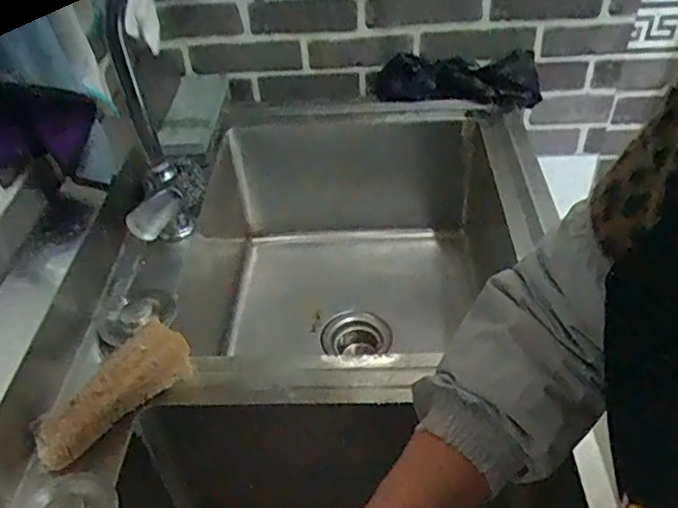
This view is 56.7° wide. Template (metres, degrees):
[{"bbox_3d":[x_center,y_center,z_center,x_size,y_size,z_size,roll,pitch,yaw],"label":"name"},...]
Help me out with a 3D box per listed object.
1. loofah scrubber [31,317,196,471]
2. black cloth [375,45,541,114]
[{"bbox_3d":[-0.218,0.134,0.606,0.160,0.066,0.048,-34,49,-29],"label":"loofah scrubber"},{"bbox_3d":[0.200,-0.294,1.072,0.278,0.064,0.083,5,42,10],"label":"black cloth"}]

